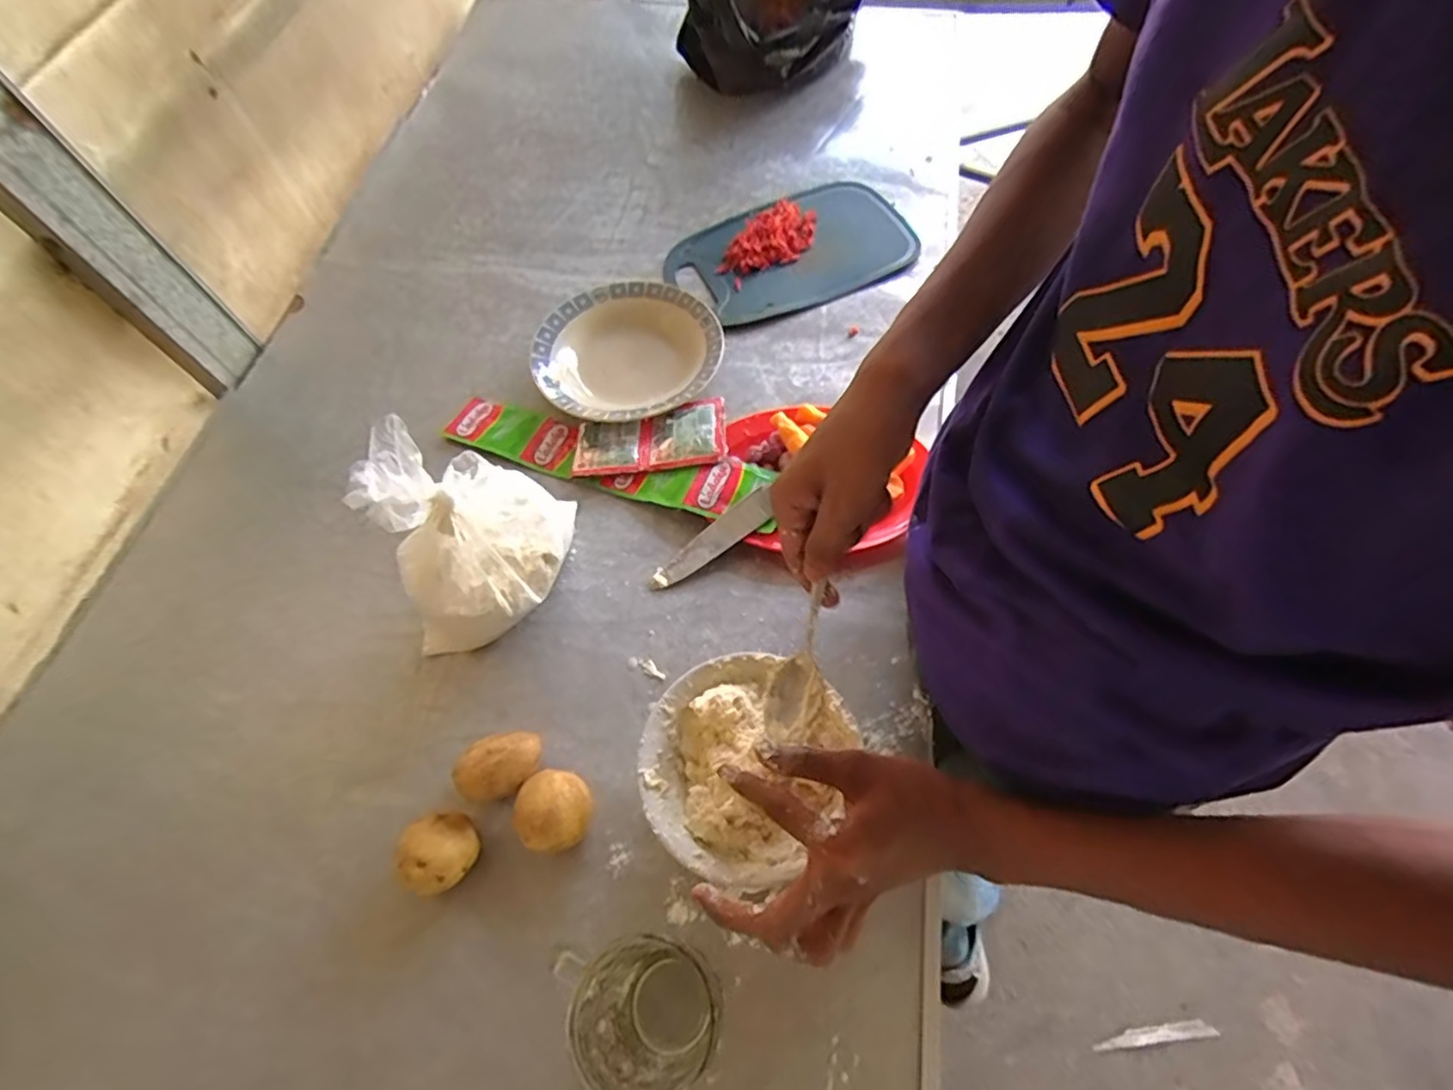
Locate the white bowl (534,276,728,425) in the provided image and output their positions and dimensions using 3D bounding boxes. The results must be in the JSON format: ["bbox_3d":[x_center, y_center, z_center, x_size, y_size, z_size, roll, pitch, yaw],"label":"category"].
[{"bbox_3d":[-0.106,-0.211,0.731,0.202,0.037,0.198,-3,61,5],"label":"white bowl"}]

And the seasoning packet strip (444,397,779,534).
[{"bbox_3d":[-0.115,-0.113,0.681,0.350,0.028,0.120,18,64,10],"label":"seasoning packet strip"}]

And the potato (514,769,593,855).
[{"bbox_3d":[-0.125,0.196,0.487,0.051,0.047,0.053,-3,61,5],"label":"potato"}]

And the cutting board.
[{"bbox_3d":[0.083,-0.367,0.817,0.282,0.012,0.193,-29,62,-10],"label":"cutting board"}]

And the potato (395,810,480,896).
[{"bbox_3d":[-0.205,0.222,0.482,0.049,0.047,0.050,-3,61,5],"label":"potato"}]

